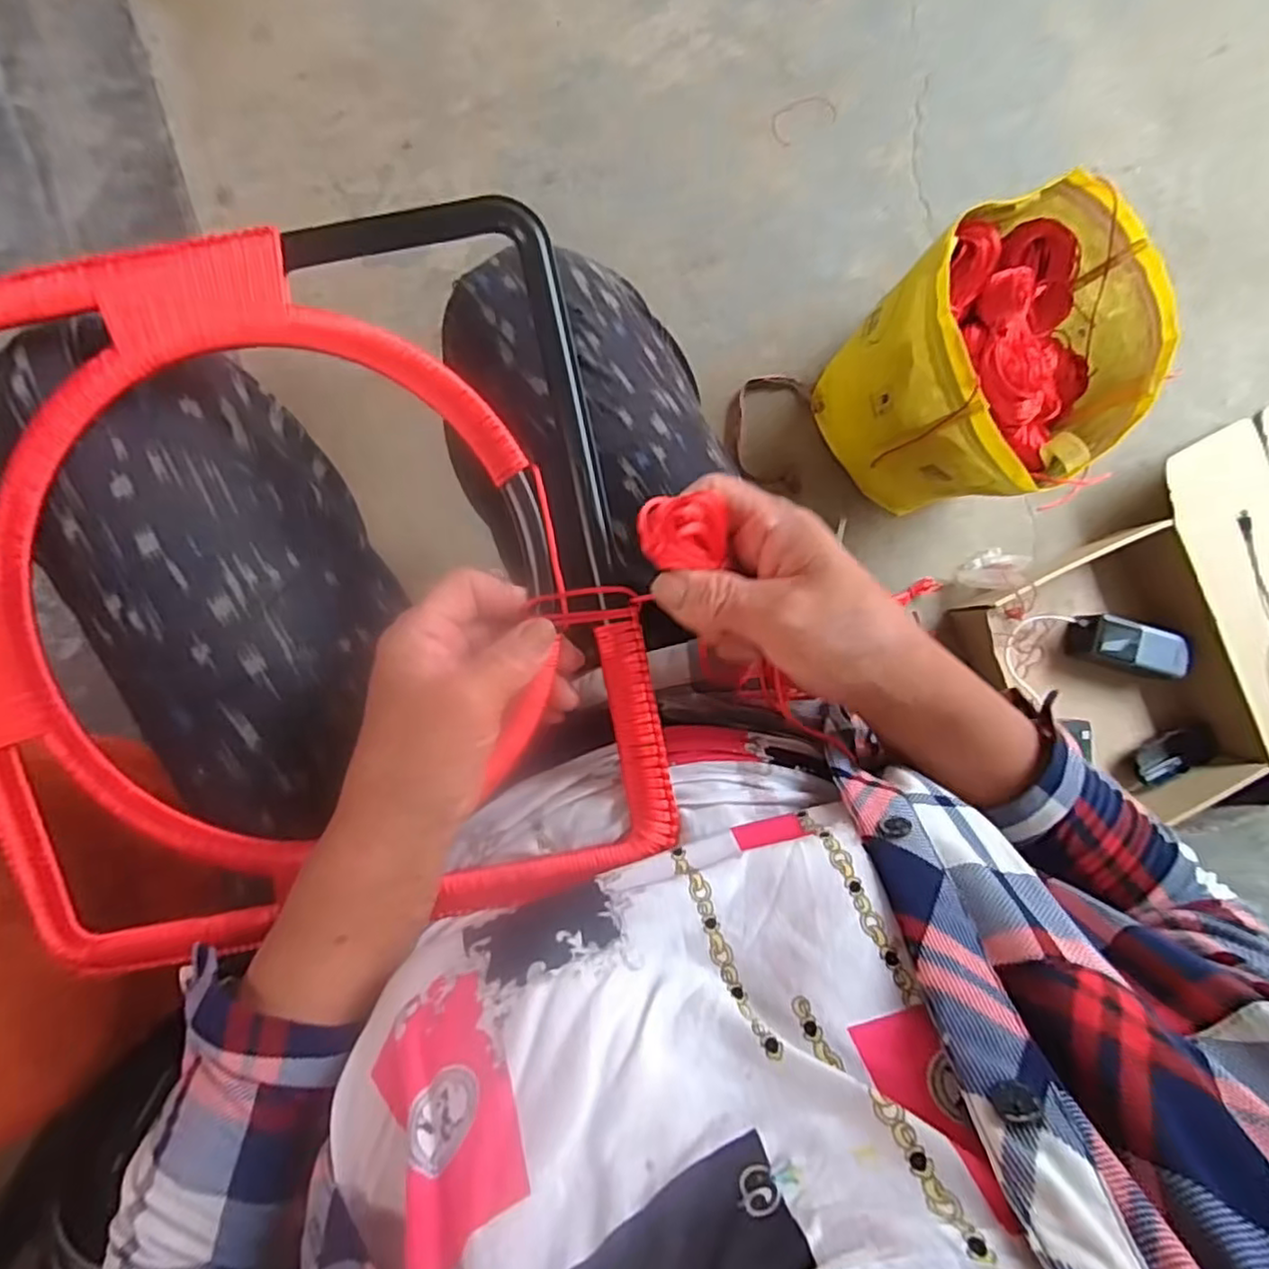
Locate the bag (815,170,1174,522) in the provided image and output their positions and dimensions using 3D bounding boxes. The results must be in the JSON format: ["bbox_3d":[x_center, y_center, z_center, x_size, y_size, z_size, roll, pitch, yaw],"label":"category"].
[{"bbox_3d":[0.348,-0.274,0.719,0.225,0.259,0.239,-27,97,-5],"label":"bag"}]

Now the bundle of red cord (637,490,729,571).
[{"bbox_3d":[0.022,-0.045,0.300,0.039,0.014,0.031,-7,95,-7],"label":"bundle of red cord"}]

